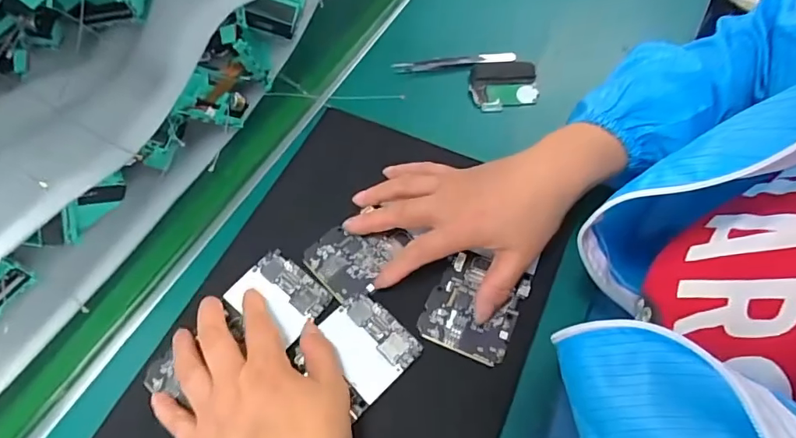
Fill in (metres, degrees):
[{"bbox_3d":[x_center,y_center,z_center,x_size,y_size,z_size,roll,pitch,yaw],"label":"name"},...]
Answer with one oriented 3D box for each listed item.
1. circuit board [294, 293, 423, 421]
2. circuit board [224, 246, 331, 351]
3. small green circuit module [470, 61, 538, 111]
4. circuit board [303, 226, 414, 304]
[{"bbox_3d":[-0.029,0.093,0.349,0.068,0.006,0.067,38,69,21],"label":"circuit board"},{"bbox_3d":[-0.091,0.058,0.372,0.069,0.006,0.052,34,67,20],"label":"circuit board"},{"bbox_3d":[0.106,-0.137,0.492,0.065,0.011,0.060,-2,60,2],"label":"small green circuit module"},{"bbox_3d":[-0.032,0.026,0.391,0.074,0.006,0.061,-40,66,-18],"label":"circuit board"}]

